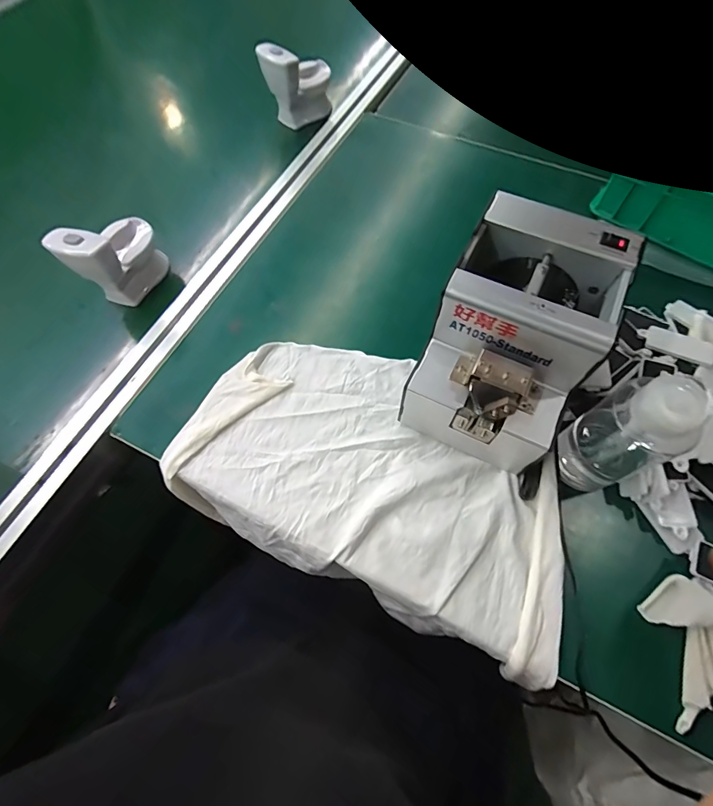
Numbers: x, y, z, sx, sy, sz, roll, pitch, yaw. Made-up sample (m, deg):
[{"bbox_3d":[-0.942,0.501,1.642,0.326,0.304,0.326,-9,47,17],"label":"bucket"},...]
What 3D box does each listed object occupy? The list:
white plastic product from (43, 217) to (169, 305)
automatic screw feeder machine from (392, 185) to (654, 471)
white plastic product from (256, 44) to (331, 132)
[{"bbox_3d":[-0.276,-0.173,0.460,0.046,0.097,0.098,19,68,10],"label":"white plastic product"},{"bbox_3d":[0.136,-0.055,0.360,0.127,0.143,0.176,24,69,12],"label":"automatic screw feeder machine"},{"bbox_3d":[-0.089,-0.480,0.597,0.096,0.093,0.073,-8,65,-2],"label":"white plastic product"}]

